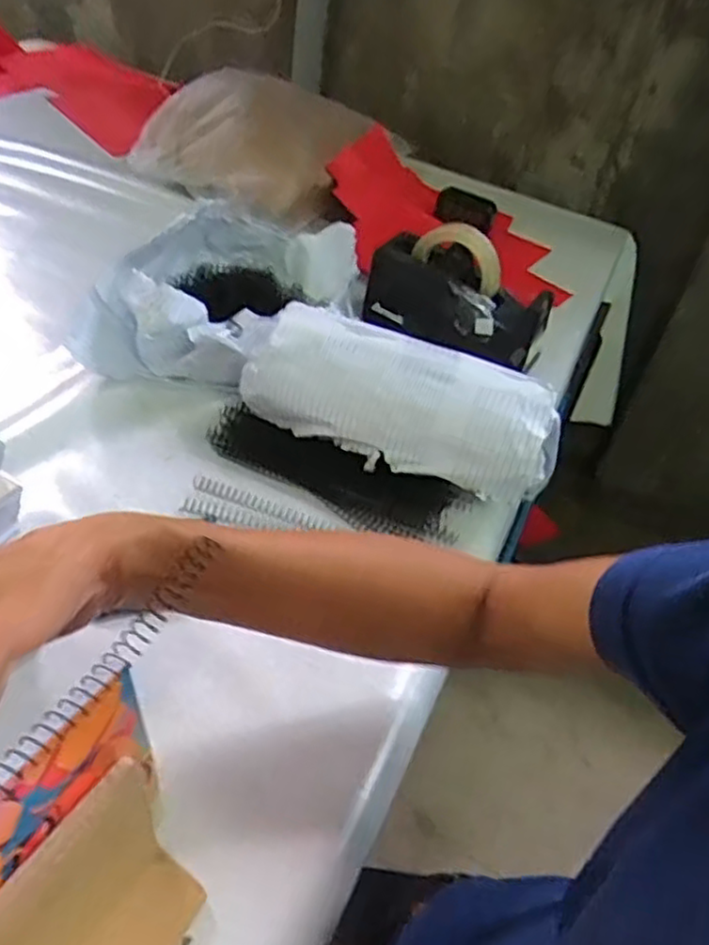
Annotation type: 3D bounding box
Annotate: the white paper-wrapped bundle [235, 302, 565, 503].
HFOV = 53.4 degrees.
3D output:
[{"bbox_3d":[0.040,-0.057,0.614,0.270,0.094,0.090,17,41,7],"label":"white paper-wrapped bundle"}]

